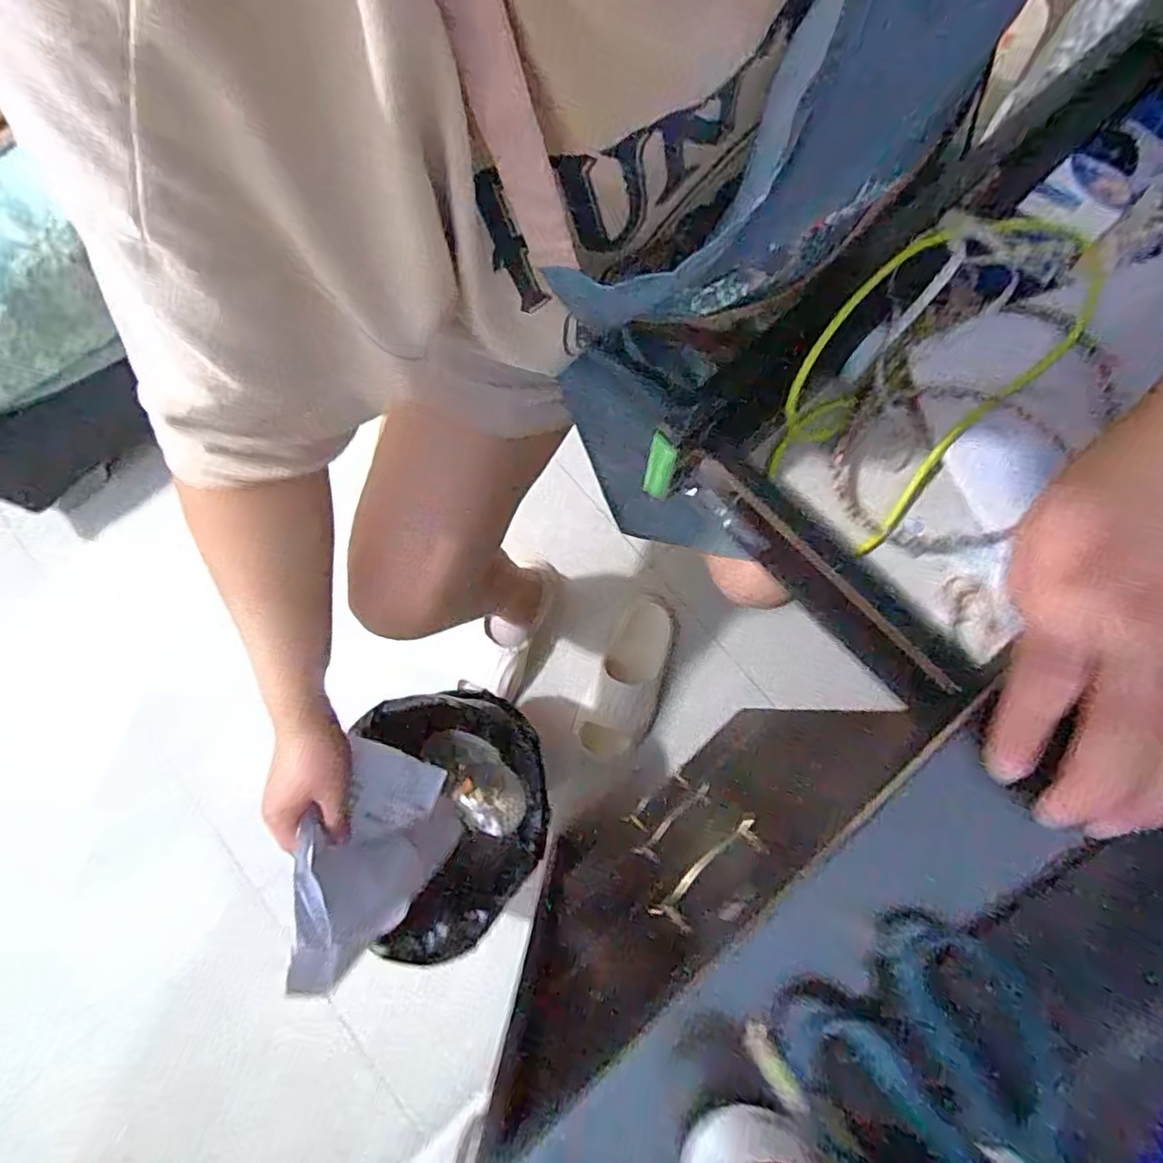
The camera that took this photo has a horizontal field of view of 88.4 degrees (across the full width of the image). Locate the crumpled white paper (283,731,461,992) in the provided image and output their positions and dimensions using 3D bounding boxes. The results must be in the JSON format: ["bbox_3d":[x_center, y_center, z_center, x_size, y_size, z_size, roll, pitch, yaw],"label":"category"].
[{"bbox_3d":[-0.179,0.234,0.519,0.096,0.158,0.155,20,80,4],"label":"crumpled white paper"}]

